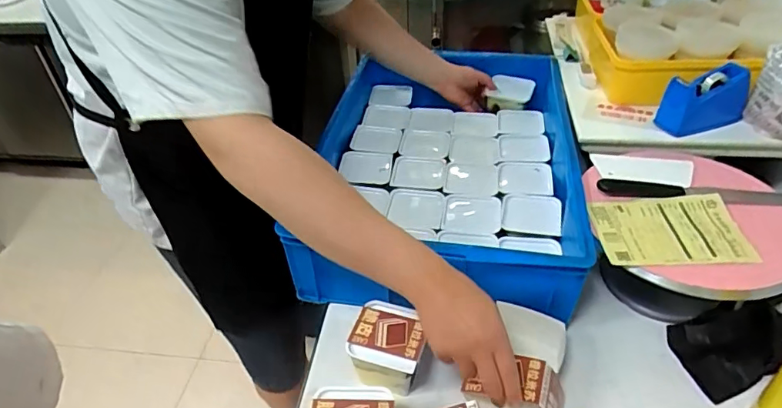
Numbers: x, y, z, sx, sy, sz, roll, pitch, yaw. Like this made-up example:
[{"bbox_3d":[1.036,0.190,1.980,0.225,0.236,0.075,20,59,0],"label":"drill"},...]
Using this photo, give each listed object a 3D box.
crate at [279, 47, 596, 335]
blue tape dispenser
[{"bbox_3d":[0.107,-0.079,0.940,0.430,0.142,0.637,2,40,8],"label":"crate"},{"bbox_3d":[0.530,-0.172,0.852,0.138,0.094,0.056,-14,40,-11],"label":"blue tape dispenser"}]

